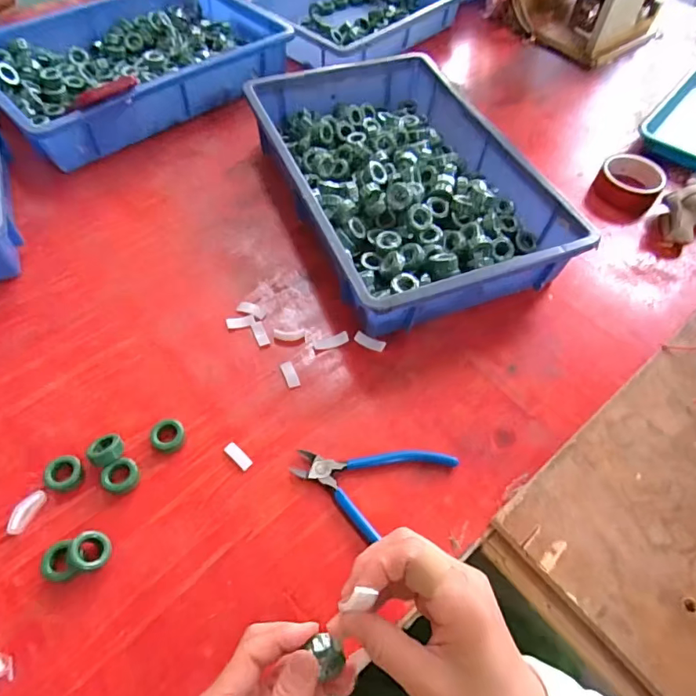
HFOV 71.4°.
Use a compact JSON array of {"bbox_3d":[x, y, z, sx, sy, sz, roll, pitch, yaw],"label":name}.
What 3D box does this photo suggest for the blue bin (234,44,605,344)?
[{"bbox_3d":[0.062,-0.223,0.641,0.285,0.087,0.440,-18,59,-14],"label":"blue bin"}]

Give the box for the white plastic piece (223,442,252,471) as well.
[{"bbox_3d":[-0.103,0.102,0.456,0.031,0.004,0.012,38,61,22],"label":"white plastic piece"}]

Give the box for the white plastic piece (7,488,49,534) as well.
[{"bbox_3d":[-0.272,0.139,0.410,0.014,0.012,0.038,21,58,11],"label":"white plastic piece"}]

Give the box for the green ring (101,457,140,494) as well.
[{"bbox_3d":[-0.203,0.115,0.433,0.031,0.008,0.029,-25,82,-21],"label":"green ring"}]

